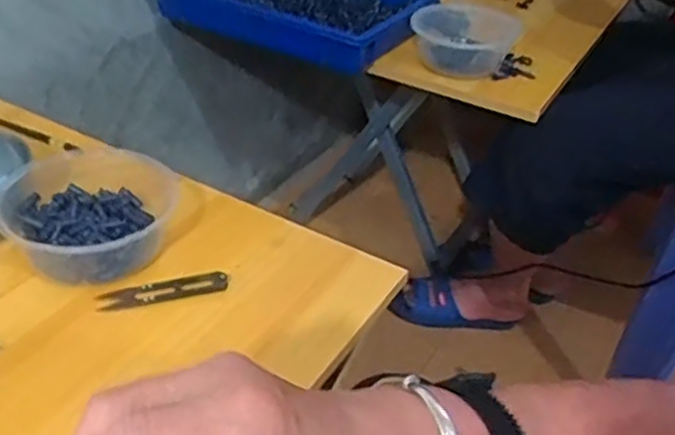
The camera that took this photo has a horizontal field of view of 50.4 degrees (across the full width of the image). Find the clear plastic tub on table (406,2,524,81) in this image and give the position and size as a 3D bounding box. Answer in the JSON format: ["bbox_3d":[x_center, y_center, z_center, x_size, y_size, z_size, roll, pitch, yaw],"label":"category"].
[{"bbox_3d":[0.164,-0.230,0.915,0.128,0.056,0.139,4,35,-3],"label":"clear plastic tub on table"}]

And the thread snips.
[{"bbox_3d":[-0.135,0.056,0.561,0.098,0.008,0.022,-7,37,-17],"label":"thread snips"}]

